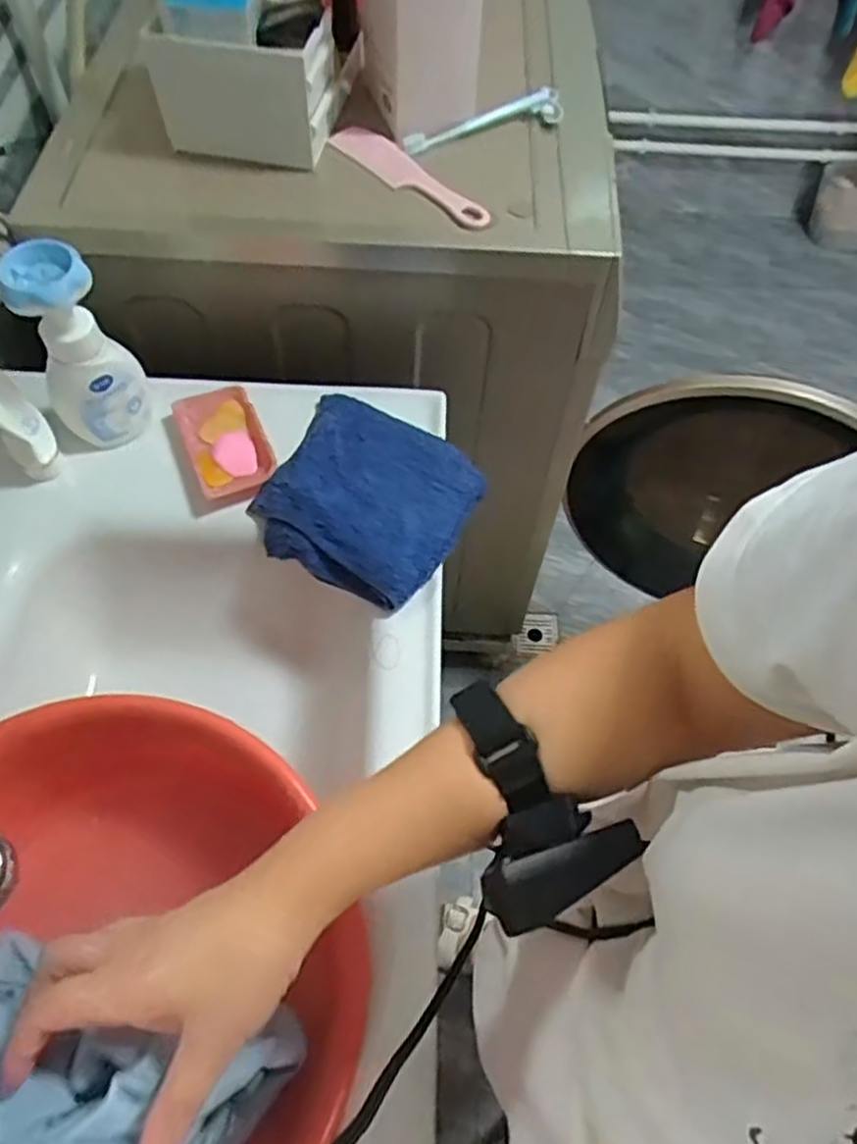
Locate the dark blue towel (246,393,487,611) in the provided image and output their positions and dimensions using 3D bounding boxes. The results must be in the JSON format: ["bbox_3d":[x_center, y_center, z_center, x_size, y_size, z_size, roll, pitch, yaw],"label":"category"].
[{"bbox_3d":[-0.056,-0.072,0.720,0.187,0.033,0.181,25,61,13],"label":"dark blue towel"}]

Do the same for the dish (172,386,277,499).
[{"bbox_3d":[-0.197,-0.125,0.734,0.074,0.031,0.114,-21,62,-14],"label":"dish"}]

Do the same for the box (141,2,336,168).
[{"bbox_3d":[-0.179,-0.488,0.751,0.155,0.136,0.103,16,60,8],"label":"box"}]

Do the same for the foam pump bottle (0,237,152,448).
[{"bbox_3d":[-0.314,-0.199,0.676,0.083,0.183,0.068,-23,62,-15],"label":"foam pump bottle"}]

